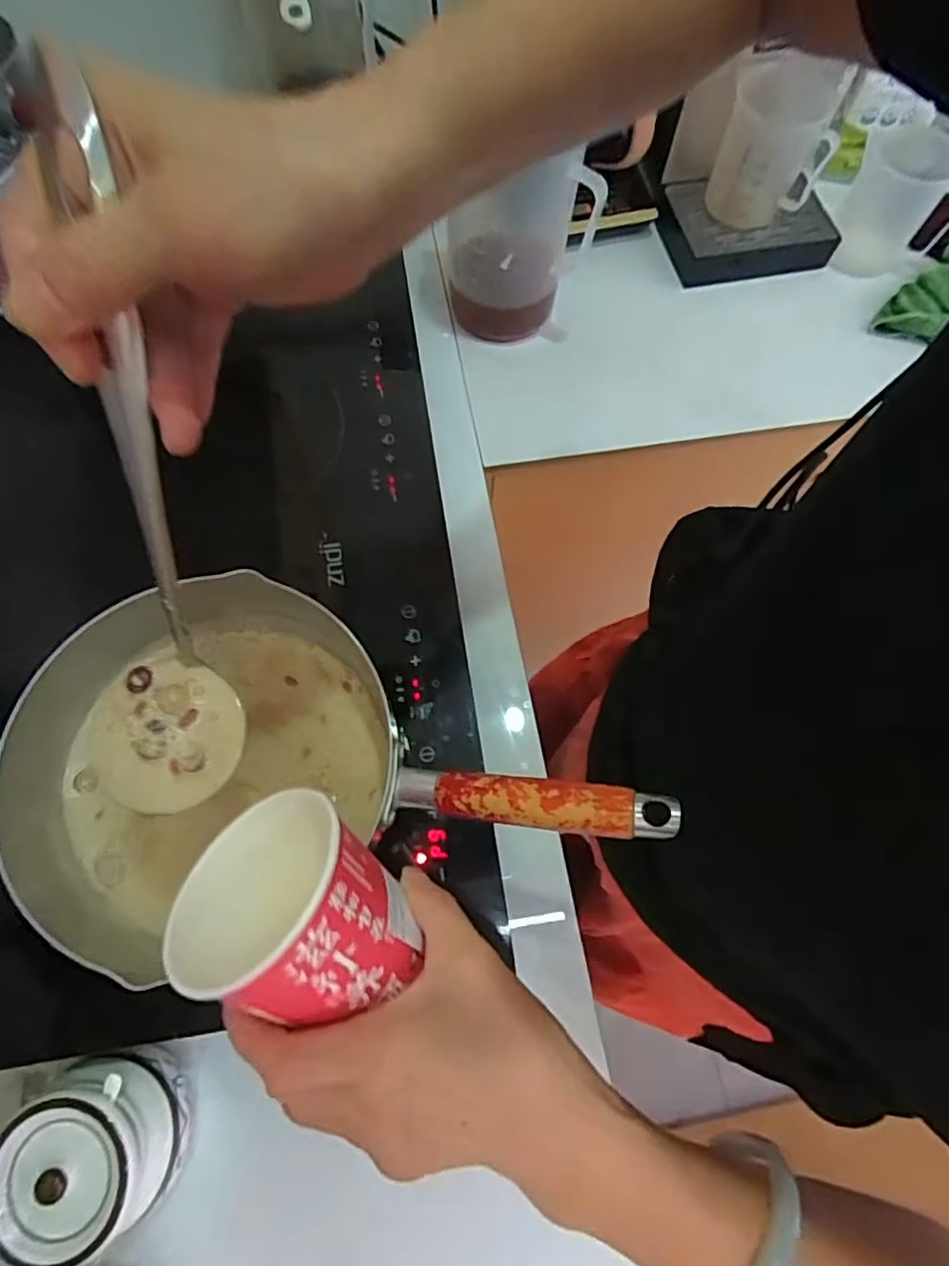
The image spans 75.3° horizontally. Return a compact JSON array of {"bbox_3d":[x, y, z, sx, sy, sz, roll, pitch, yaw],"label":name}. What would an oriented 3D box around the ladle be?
[{"bbox_3d":[-0.134,-0.041,0.234,0.062,0.264,0.054,10,34,4],"label":"ladle"}]

